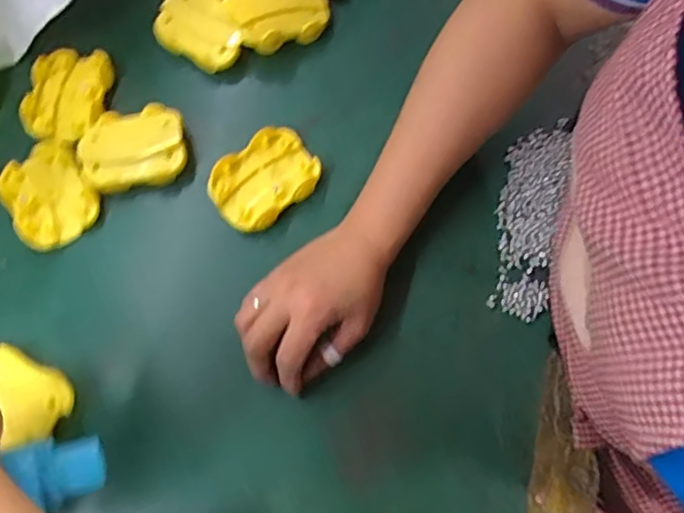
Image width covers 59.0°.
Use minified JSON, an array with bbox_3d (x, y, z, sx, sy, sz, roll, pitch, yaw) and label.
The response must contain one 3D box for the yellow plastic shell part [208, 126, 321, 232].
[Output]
[{"bbox_3d":[-0.064,-0.064,0.496,0.088,0.017,0.065,-38,72,-9],"label":"yellow plastic shell part"}]

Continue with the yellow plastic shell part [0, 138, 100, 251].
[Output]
[{"bbox_3d":[-0.243,-0.052,0.499,0.066,0.014,0.087,-30,72,-10],"label":"yellow plastic shell part"}]

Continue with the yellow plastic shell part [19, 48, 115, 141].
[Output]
[{"bbox_3d":[-0.243,-0.146,0.538,0.066,0.023,0.090,6,71,7],"label":"yellow plastic shell part"}]

